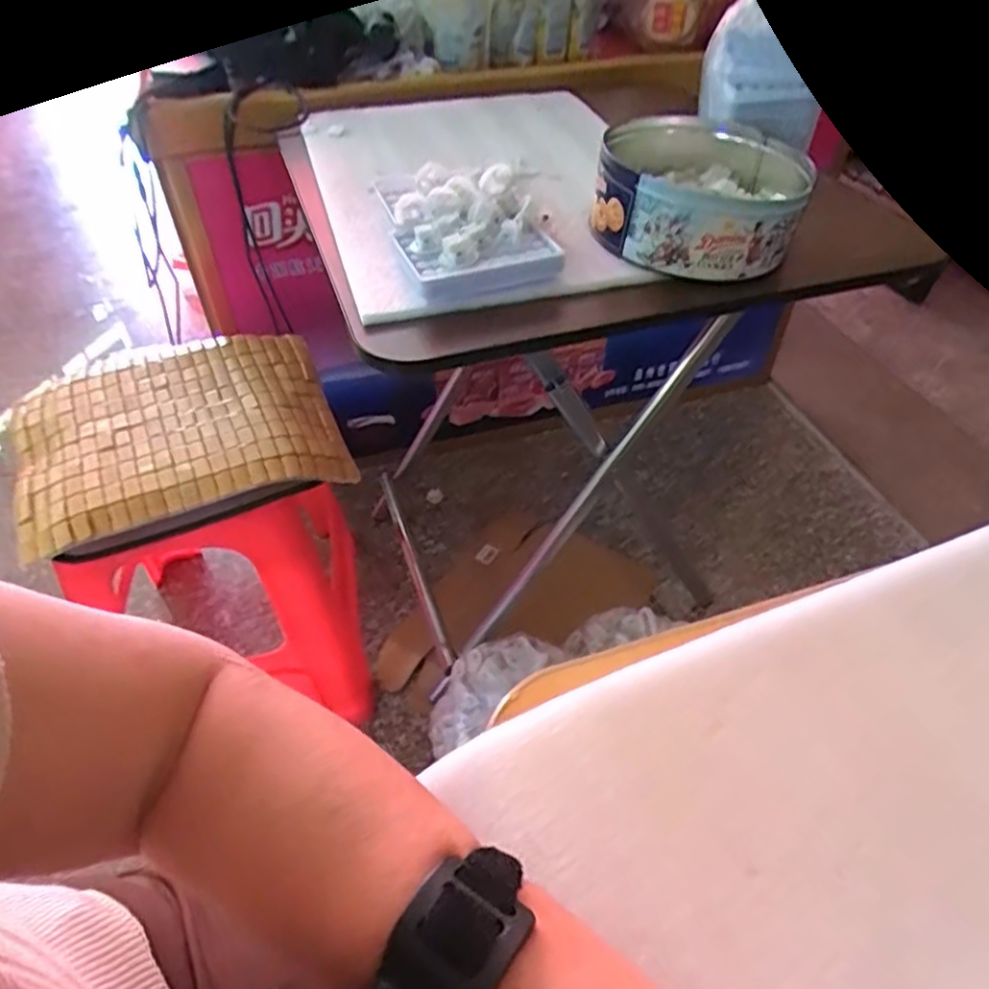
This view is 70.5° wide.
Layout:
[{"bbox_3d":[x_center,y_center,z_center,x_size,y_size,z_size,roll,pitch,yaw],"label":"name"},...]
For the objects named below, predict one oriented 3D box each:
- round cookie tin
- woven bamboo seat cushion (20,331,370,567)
[{"bbox_3d":[0.189,-0.279,0.650,0.181,0.071,0.176,12,47,12],"label":"round cookie tin"},{"bbox_3d":[-0.379,-0.084,0.839,0.352,0.051,0.313,-17,48,-16],"label":"woven bamboo seat cushion"}]

